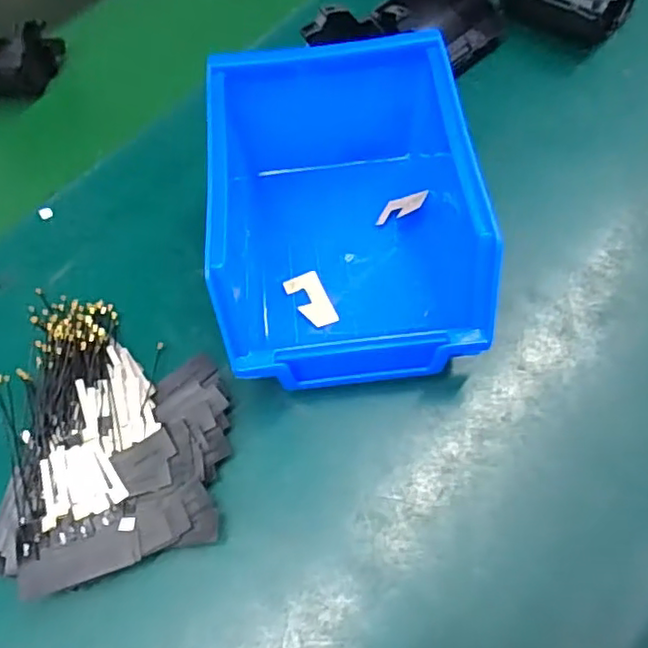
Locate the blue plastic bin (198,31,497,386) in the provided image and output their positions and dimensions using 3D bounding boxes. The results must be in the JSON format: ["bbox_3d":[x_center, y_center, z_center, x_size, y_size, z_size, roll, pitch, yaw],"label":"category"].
[{"bbox_3d":[0.008,-0.051,0.278,0.105,0.073,0.149,-6,63,1],"label":"blue plastic bin"}]

